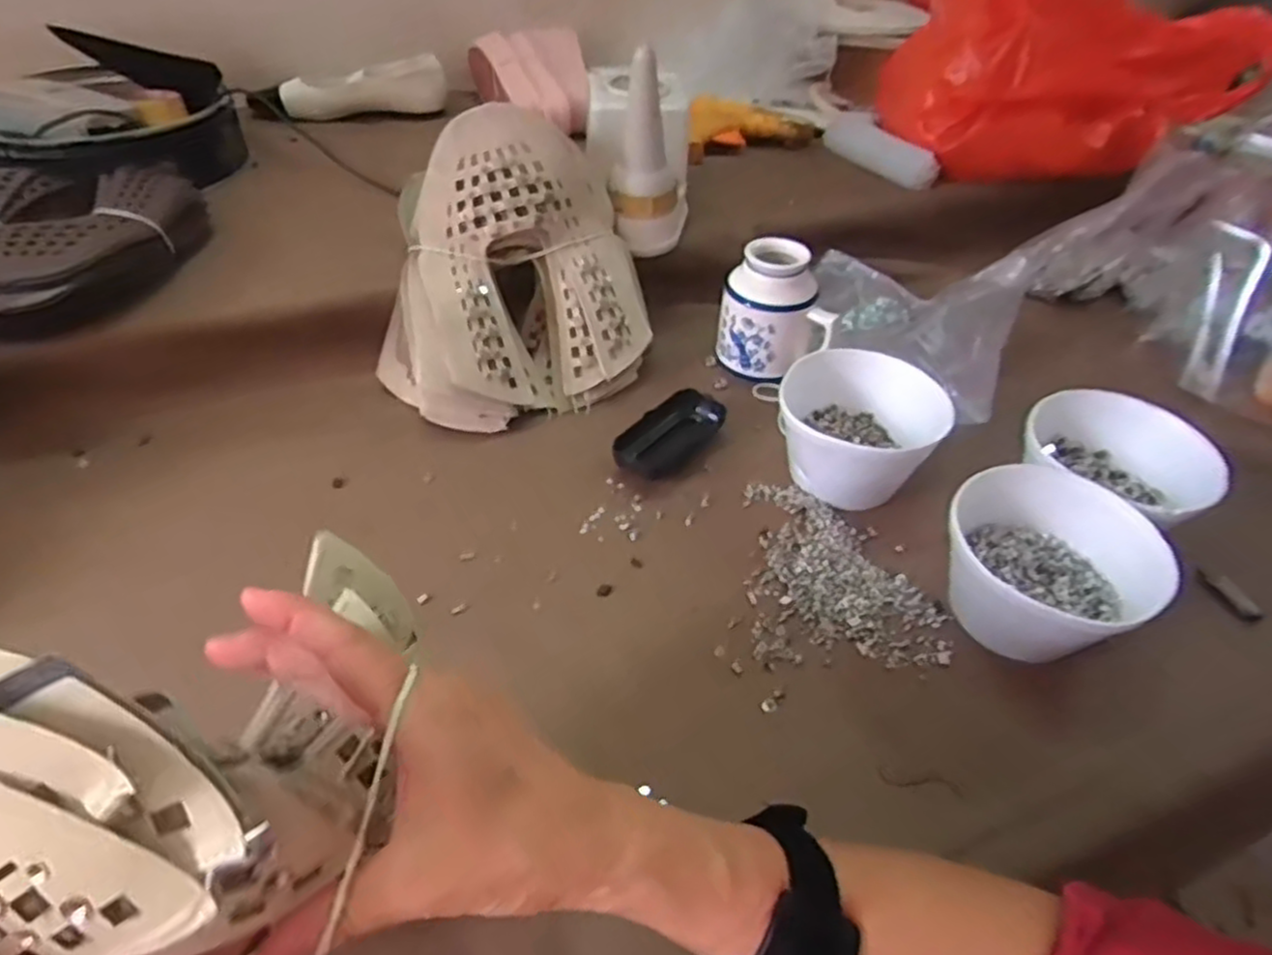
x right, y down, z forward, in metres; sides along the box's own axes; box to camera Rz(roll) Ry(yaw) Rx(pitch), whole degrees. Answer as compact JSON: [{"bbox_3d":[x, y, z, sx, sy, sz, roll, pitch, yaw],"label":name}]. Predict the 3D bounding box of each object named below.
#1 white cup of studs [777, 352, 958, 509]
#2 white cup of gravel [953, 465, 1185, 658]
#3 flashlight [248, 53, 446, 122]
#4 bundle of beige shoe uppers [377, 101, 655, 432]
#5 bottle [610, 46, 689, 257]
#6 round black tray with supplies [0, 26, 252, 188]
[{"bbox_3d":[0.178,-0.034,0.613,0.121,0.083,0.118,1,44,-1],"label":"white cup of studs"},{"bbox_3d":[0.274,0.067,0.512,0.129,0.085,0.119,30,50,26],"label":"white cup of gravel"},{"bbox_3d":[-0.377,-0.511,0.989,0.246,0.054,0.048,-16,47,-18],"label":"flashlight"},{"bbox_3d":[-0.109,-0.180,0.667,0.246,0.197,0.186,-5,44,-8],"label":"bundle of beige shoe uppers"},{"bbox_3d":[0.011,-0.300,0.715,0.078,0.170,0.071,5,44,3],"label":"bottle"},{"bbox_3d":[-0.555,-0.379,0.794,0.214,0.093,0.197,1,44,-1],"label":"round black tray with supplies"}]

